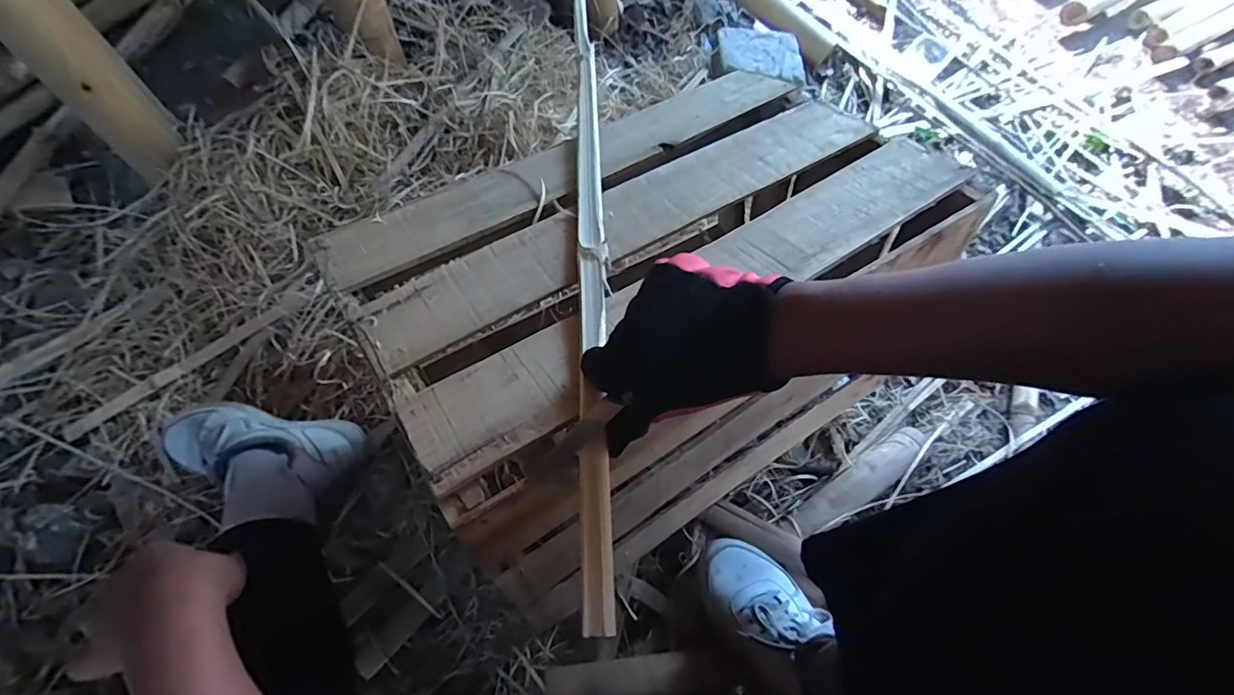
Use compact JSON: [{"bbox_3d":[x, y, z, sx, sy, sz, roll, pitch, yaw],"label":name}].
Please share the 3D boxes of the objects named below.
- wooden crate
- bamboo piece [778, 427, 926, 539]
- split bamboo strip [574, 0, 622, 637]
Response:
[{"bbox_3d":[0.041,-0.058,0.617,0.574,0.290,0.385,-32,65,-17],"label":"wooden crate"},{"bbox_3d":[0.355,0.204,0.779,0.273,0.038,0.054,-30,64,-16],"label":"bamboo piece"},{"bbox_3d":[-0.029,-0.184,0.548,0.024,0.013,0.856,-2,53,-1],"label":"split bamboo strip"}]

